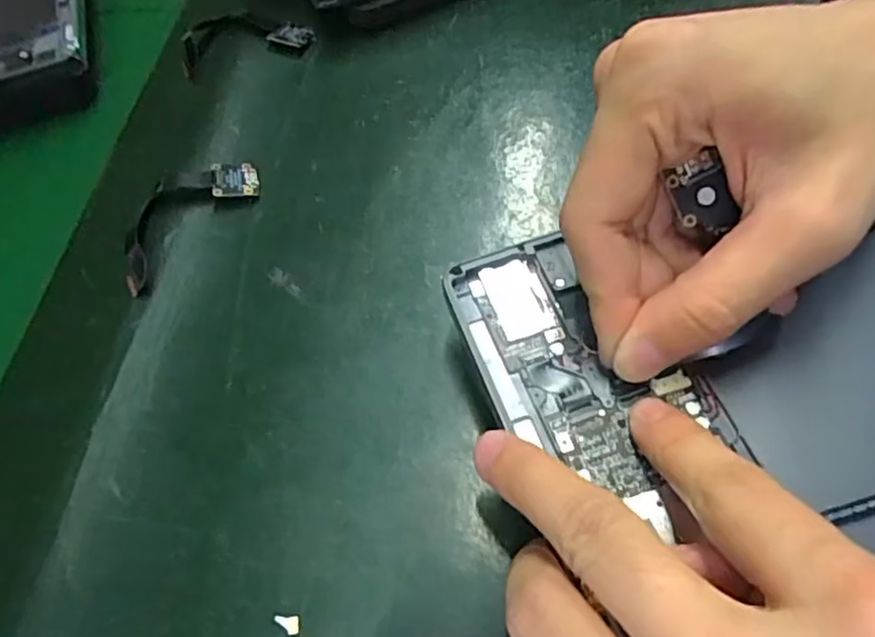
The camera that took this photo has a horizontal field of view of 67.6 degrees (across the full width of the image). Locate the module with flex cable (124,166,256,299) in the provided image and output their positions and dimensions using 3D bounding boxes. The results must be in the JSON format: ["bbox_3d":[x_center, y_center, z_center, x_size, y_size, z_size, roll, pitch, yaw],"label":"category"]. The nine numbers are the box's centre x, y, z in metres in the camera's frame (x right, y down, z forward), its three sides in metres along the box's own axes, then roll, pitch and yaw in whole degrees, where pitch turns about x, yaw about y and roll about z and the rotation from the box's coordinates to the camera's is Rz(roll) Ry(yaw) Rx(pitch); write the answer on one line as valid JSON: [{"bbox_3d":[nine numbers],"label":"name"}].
[{"bbox_3d":[-0.109,-0.045,0.275,0.035,0.004,0.074,34,67,20],"label":"module with flex cable"}]

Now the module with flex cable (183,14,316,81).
[{"bbox_3d":[-0.095,-0.142,0.324,0.063,0.012,0.035,-14,60,-5],"label":"module with flex cable"}]

